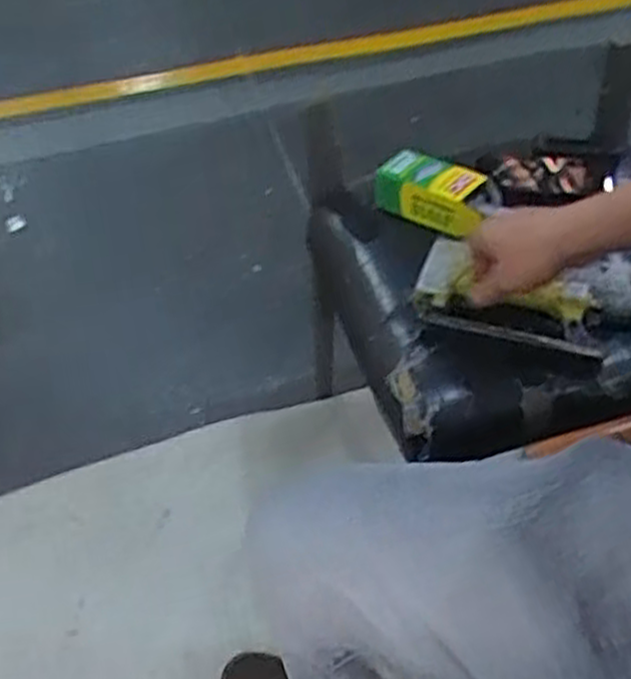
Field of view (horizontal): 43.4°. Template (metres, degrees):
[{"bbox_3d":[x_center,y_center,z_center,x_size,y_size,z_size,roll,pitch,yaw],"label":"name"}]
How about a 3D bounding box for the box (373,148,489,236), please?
[{"bbox_3d":[0.136,-0.172,0.925,0.127,0.064,0.064,18,47,23],"label":"box"}]

